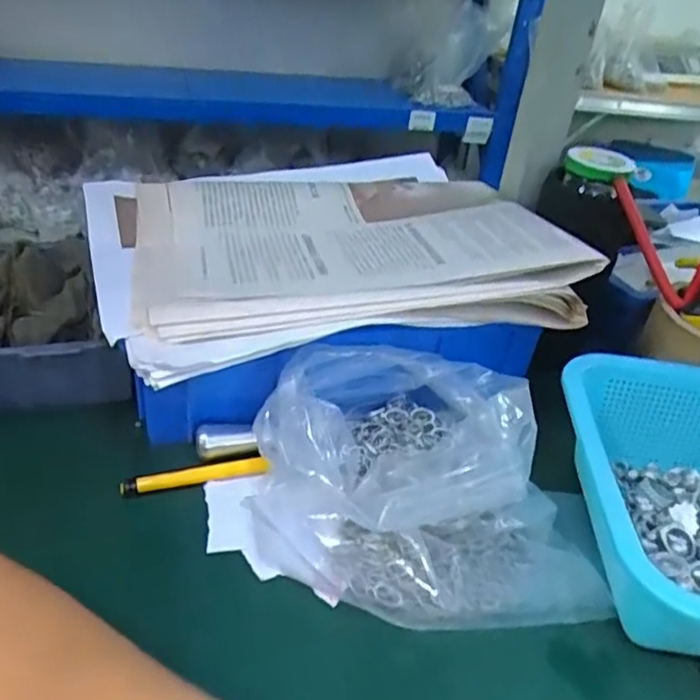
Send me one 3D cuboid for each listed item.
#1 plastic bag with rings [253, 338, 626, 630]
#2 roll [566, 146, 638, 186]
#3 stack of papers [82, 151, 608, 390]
[{"bbox_3d":[0.046,0.067,0.361,0.191,0.084,0.143,4,33,-4],"label":"plastic bag with rings"},{"bbox_3d":[0.177,-0.131,0.450,0.043,0.019,0.039,20,35,20],"label":"roll"},{"bbox_3d":[-0.025,-0.086,0.447,0.288,0.048,0.250,-7,35,-20],"label":"stack of papers"}]

